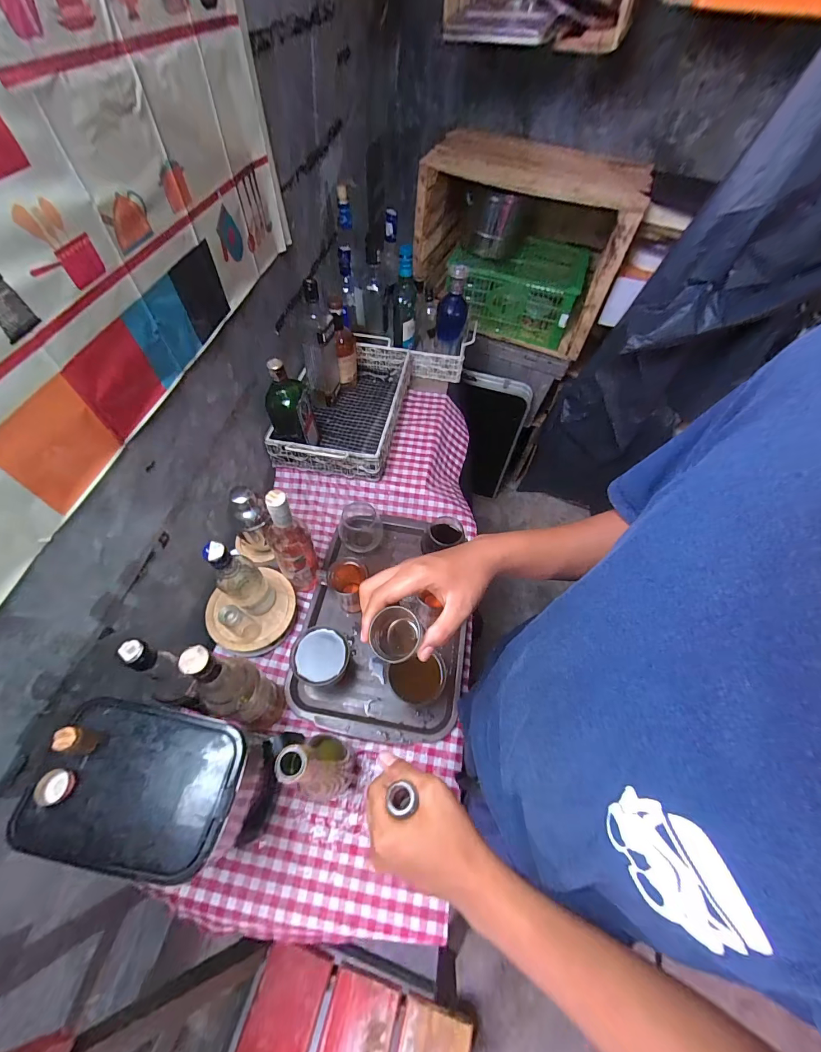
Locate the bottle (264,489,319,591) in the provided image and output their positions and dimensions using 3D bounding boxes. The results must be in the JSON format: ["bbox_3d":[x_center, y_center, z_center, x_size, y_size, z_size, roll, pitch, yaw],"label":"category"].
[{"bbox_3d":[-0.213,0.025,0.657,0.068,0.263,0.082,-26,62,-19],"label":"bottle"}]

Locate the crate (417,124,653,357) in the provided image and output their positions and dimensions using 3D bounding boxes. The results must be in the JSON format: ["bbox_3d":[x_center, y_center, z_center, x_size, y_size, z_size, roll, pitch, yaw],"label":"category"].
[{"bbox_3d":[0.332,-0.868,1.175,0.583,0.426,0.327,18,58,8],"label":"crate"}]

